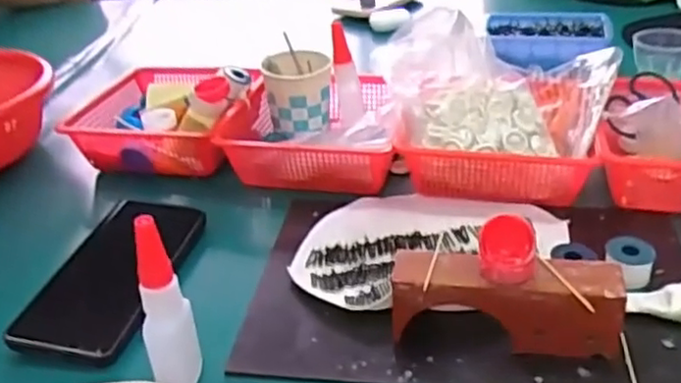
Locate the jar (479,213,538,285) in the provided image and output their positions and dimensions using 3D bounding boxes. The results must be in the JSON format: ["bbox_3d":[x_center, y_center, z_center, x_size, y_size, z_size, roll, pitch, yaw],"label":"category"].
[{"bbox_3d":[0.098,0.033,0.401,0.032,0.028,0.029,4,32,13],"label":"jar"}]

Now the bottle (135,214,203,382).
[{"bbox_3d":[-0.101,0.068,0.390,0.021,0.113,0.030,0,31,7],"label":"bottle"}]

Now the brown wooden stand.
[{"bbox_3d":[0.100,0.069,0.420,0.131,0.051,0.038,3,32,13],"label":"brown wooden stand"}]

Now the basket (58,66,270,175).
[{"bbox_3d":[-0.157,-0.086,0.679,0.162,0.072,0.184,4,32,14],"label":"basket"}]

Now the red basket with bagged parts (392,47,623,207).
[{"bbox_3d":[0.140,-0.057,0.588,0.170,0.078,0.132,3,32,12],"label":"red basket with bagged parts"}]

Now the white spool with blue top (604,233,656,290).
[{"bbox_3d":[0.195,0.046,0.465,0.031,0.019,0.032,-3,31,2],"label":"white spool with blue top"}]

